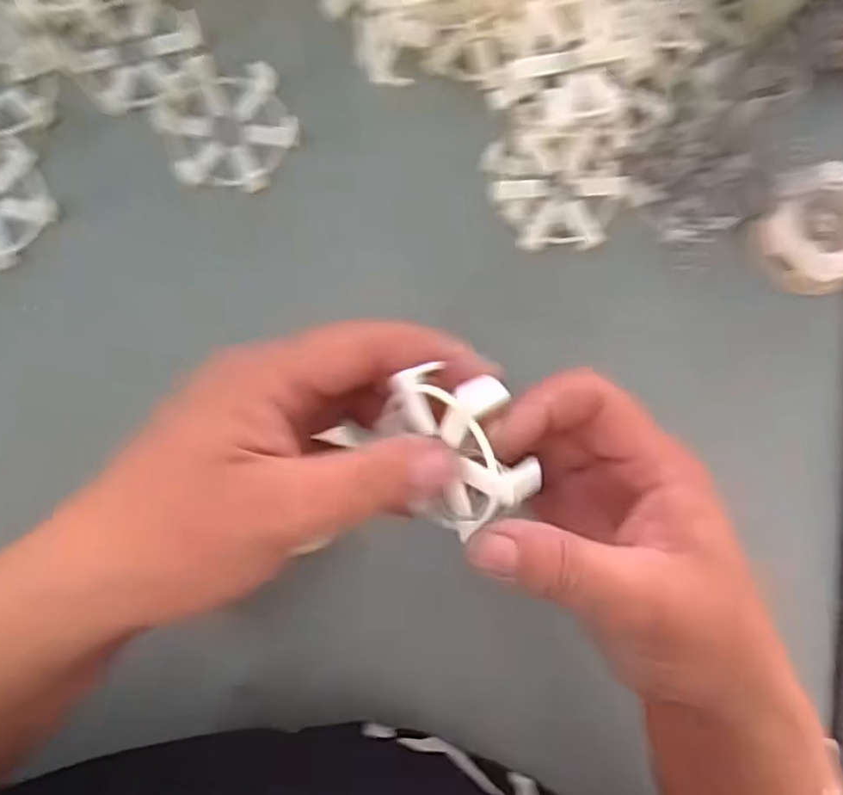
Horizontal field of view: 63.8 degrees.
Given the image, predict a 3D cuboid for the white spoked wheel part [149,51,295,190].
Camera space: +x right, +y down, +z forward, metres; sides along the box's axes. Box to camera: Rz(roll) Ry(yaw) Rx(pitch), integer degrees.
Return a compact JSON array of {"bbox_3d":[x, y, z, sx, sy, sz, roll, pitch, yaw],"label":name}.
[{"bbox_3d":[-0.088,-0.124,0.310,0.060,0.013,0.056,3,86,-7],"label":"white spoked wheel part"}]

